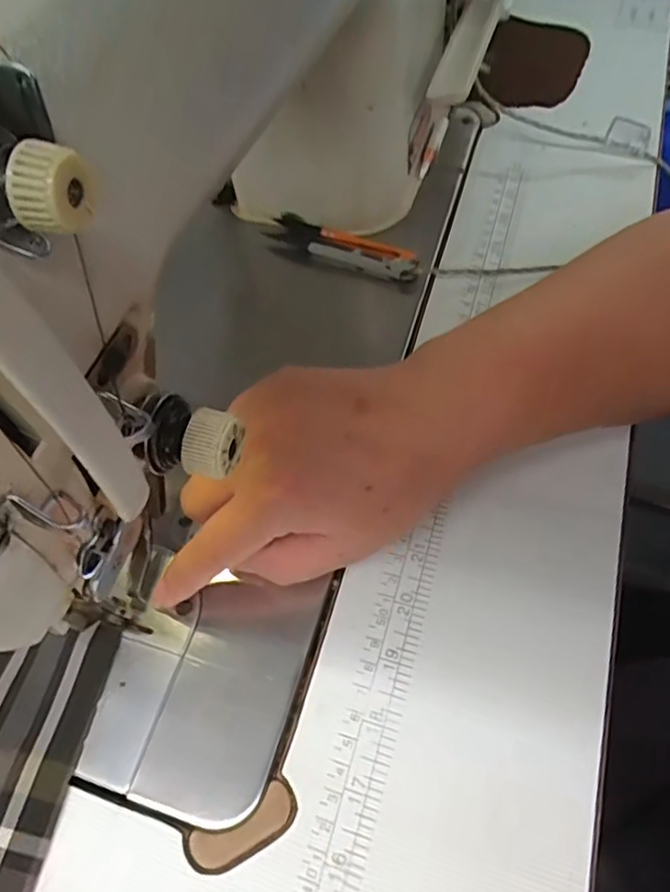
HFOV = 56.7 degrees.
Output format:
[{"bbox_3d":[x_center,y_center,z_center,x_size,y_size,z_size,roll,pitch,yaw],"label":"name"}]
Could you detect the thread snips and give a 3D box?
[{"bbox_3d":[0.005,-0.122,0.380,0.099,0.011,0.020,20,62,18],"label":"thread snips"}]

